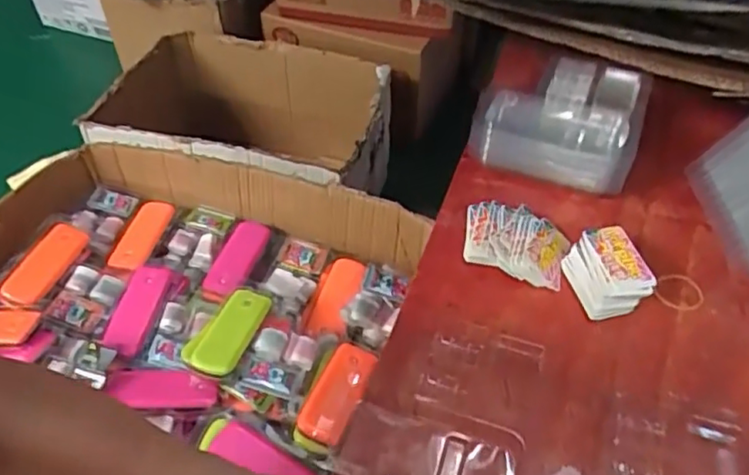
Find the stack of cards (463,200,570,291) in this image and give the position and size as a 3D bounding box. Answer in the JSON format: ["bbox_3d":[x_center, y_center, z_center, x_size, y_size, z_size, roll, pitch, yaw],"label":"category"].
[{"bbox_3d":[0.105,0.001,0.454,0.075,0.024,0.059,12,49,12],"label":"stack of cards"}]

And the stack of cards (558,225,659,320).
[{"bbox_3d":[0.162,0.025,0.428,0.043,0.033,0.054,-6,48,-4],"label":"stack of cards"}]

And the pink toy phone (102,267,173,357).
[{"bbox_3d":[-0.251,0.074,0.646,0.041,0.014,0.099,12,63,12],"label":"pink toy phone"}]

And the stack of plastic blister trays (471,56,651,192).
[{"bbox_3d":[0.158,-0.099,0.526,0.128,0.057,0.123,15,50,15],"label":"stack of plastic blister trays"}]

